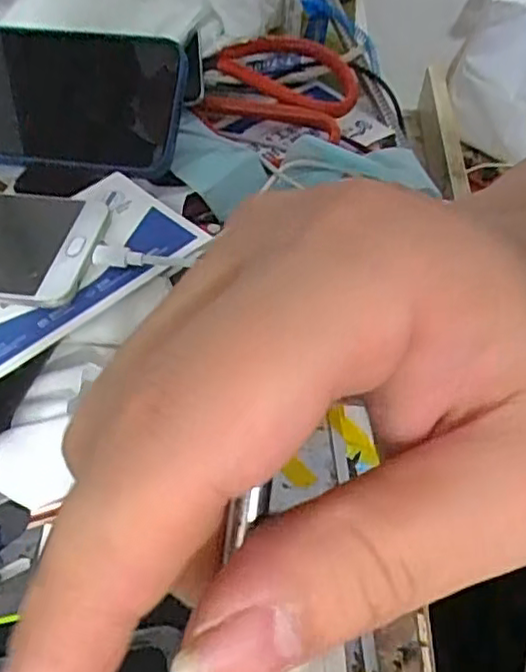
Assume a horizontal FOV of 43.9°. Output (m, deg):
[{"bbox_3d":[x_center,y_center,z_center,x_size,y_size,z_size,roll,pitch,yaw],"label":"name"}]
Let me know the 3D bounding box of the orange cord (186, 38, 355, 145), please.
[{"bbox_3d":[0.012,-0.172,0.446,0.105,0.035,0.084,4,53,3],"label":"orange cord"}]

